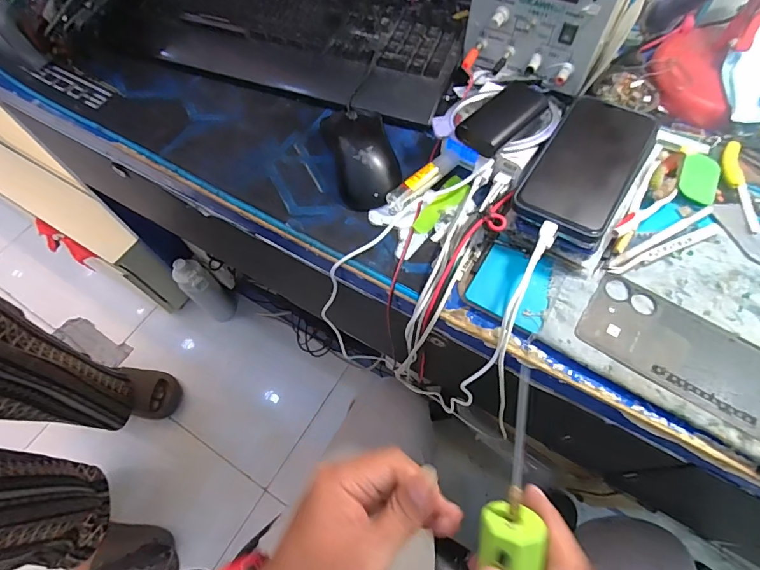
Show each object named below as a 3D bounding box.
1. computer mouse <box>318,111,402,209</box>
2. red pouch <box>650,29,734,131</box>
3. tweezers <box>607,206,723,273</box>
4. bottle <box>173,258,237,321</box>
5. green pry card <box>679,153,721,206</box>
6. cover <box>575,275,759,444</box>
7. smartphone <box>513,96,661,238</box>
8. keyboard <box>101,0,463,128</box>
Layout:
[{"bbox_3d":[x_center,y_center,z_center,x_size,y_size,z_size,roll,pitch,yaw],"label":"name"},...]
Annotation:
[{"bbox_3d":[-0.018,-0.139,0.428,0.067,0.036,0.119,-15,63,-6],"label":"computer mouse"},{"bbox_3d":[0.343,-0.233,0.462,0.066,0.031,0.142,8,63,6],"label":"red pouch"},{"bbox_3d":[0.260,-0.038,0.377,0.121,0.006,0.024,-24,64,-10],"label":"tweezers"},{"bbox_3d":[-0.475,0.010,1.117,0.097,0.260,0.080,40,71,20],"label":"bottle"},{"bbox_3d":[0.308,-0.104,0.397,0.035,0.004,0.057,25,70,9],"label":"green pry card"},{"bbox_3d":[0.248,0.055,0.329,0.162,0.004,0.075,33,69,17],"label":"cover"},{"bbox_3d":[0.189,-0.113,0.372,0.079,0.009,0.159,31,68,17],"label":"smartphone"},{"bbox_3d":[-0.118,-0.314,0.518,0.439,0.045,0.178,22,66,13],"label":"keyboard"}]

